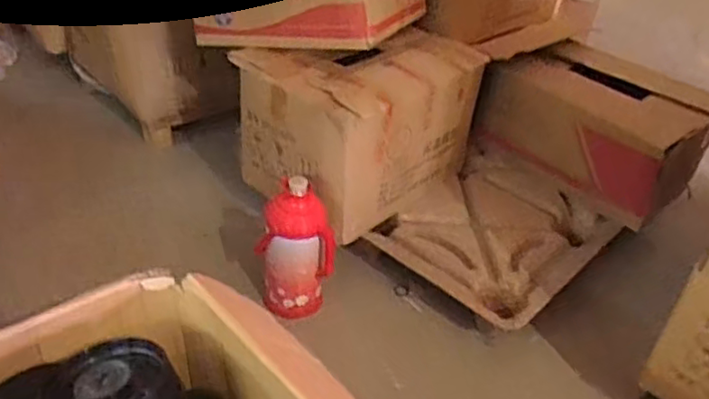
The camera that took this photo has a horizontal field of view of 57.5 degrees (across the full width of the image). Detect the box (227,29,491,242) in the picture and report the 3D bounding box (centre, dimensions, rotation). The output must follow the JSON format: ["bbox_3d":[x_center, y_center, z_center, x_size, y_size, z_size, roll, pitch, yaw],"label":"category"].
[{"bbox_3d":[0.014,-0.222,1.775,0.406,0.372,0.567,30,41,28],"label":"box"}]

